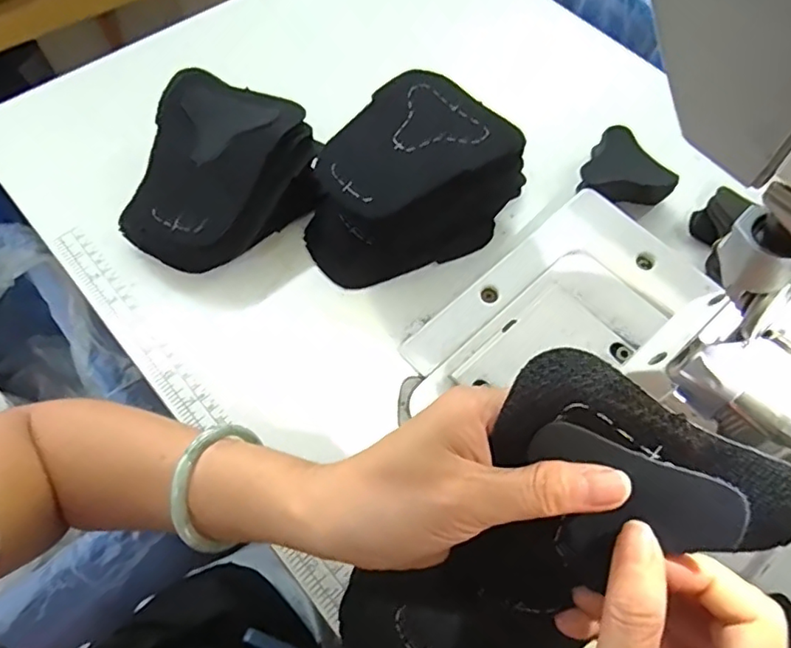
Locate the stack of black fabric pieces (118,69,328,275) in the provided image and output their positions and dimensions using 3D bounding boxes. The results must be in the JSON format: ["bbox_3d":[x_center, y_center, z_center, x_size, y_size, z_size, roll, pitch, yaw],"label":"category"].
[{"bbox_3d":[-0.127,-0.101,0.424,0.122,0.077,0.139,16,63,7],"label":"stack of black fabric pieces"}]

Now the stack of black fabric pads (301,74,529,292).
[{"bbox_3d":[0.013,-0.101,0.429,0.109,0.078,0.158,38,67,17],"label":"stack of black fabric pads"}]

